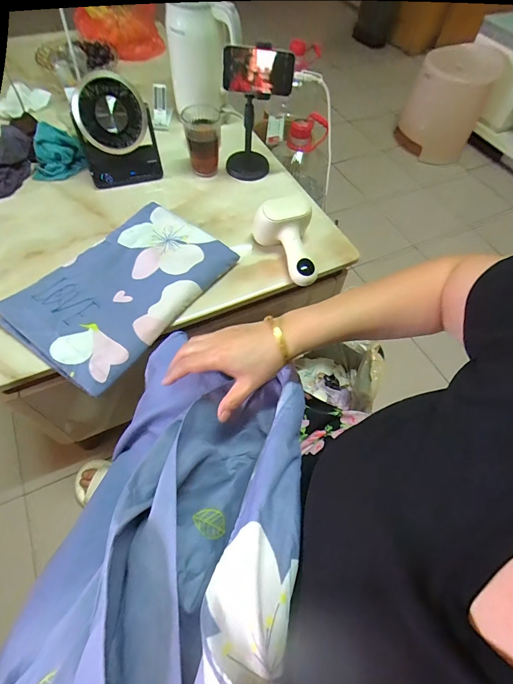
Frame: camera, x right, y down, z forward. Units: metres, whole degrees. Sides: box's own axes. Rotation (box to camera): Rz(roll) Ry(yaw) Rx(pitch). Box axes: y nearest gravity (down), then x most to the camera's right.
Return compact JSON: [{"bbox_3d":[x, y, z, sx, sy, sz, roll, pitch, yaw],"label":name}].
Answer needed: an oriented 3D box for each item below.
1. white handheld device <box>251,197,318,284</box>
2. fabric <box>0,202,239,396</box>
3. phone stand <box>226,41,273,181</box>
[{"bbox_3d":[0.058,-0.200,0.698,0.112,0.111,0.163,-5,58,-7],"label":"white handheld device"},{"bbox_3d":[-0.250,-0.107,0.661,0.245,0.047,0.375,34,62,17],"label":"fabric"},{"bbox_3d":[-0.019,-0.519,0.806,0.108,0.285,0.128,5,58,-1],"label":"phone stand"}]

